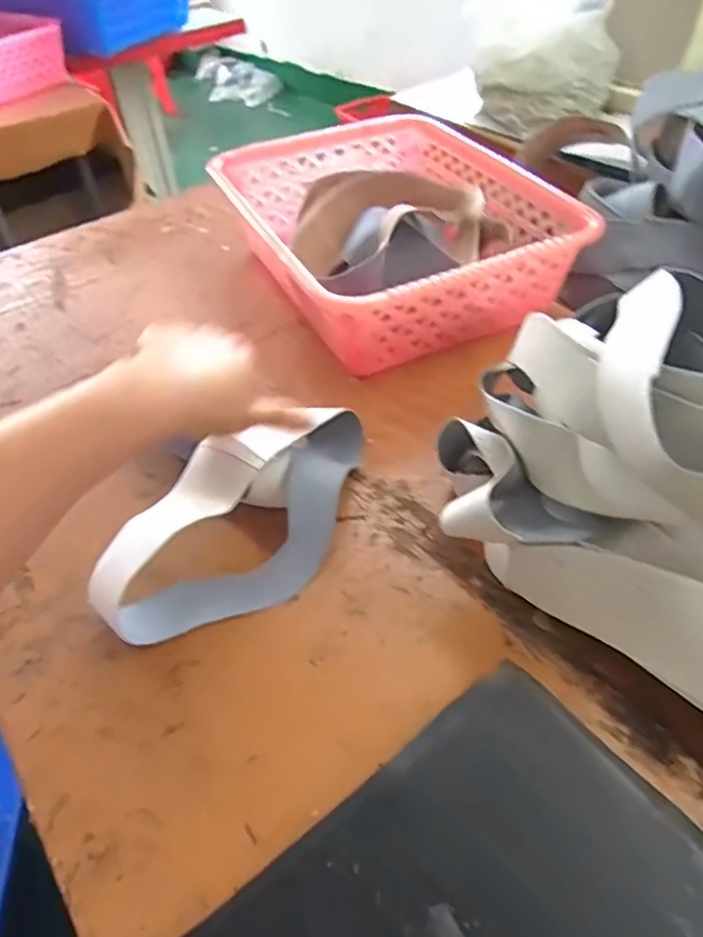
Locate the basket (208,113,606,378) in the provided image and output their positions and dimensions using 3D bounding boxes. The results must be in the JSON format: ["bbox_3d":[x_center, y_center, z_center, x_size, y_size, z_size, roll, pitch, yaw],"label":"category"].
[{"bbox_3d":[0.045,-0.292,0.770,0.329,0.125,0.398,-21,49,-16],"label":"basket"}]

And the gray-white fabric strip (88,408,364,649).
[{"bbox_3d":[-0.080,0.032,0.500,0.113,0.084,0.257,29,56,29],"label":"gray-white fabric strip"}]

